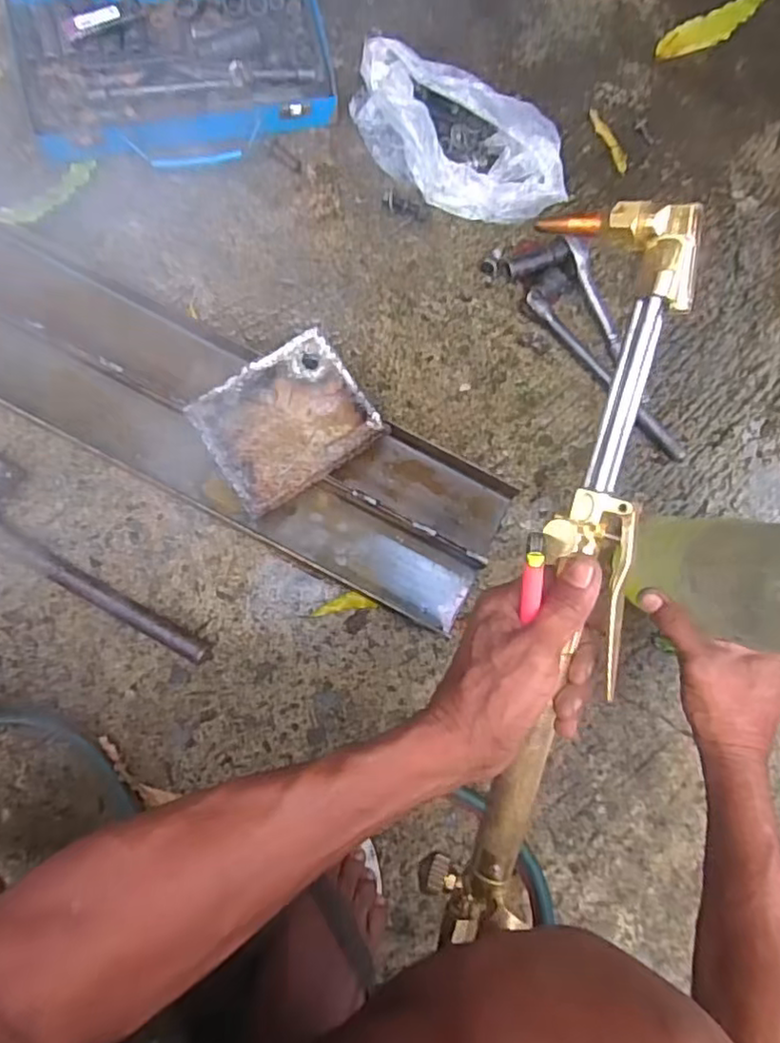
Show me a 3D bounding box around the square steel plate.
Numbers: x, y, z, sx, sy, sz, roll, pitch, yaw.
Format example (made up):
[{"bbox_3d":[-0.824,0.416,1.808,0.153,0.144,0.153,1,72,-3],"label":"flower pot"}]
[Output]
[{"bbox_3d":[-0.092,-0.091,0.576,0.142,0.011,0.121,-34,86,-12],"label":"square steel plate"}]

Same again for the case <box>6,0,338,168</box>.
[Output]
[{"bbox_3d":[-0.210,-0.481,0.590,0.300,0.167,0.206,-10,83,-8],"label":"case"}]

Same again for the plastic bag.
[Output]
[{"bbox_3d":[0.073,-0.400,0.664,0.242,0.059,0.128,31,80,-1],"label":"plastic bag"}]

